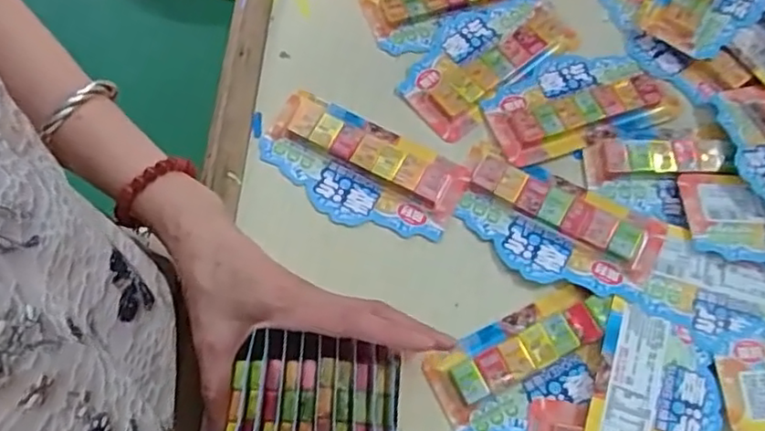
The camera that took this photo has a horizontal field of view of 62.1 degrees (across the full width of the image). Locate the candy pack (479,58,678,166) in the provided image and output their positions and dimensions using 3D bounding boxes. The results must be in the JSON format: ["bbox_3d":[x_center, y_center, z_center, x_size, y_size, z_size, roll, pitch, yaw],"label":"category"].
[{"bbox_3d":[0.147,-0.088,0.479,0.140,0.012,0.072,-19,69,-7],"label":"candy pack"}]

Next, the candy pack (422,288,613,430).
[{"bbox_3d":[0.094,0.096,0.406,0.122,0.013,0.065,-22,69,-7],"label":"candy pack"}]

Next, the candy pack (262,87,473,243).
[{"bbox_3d":[-0.017,-0.033,0.450,0.142,0.010,0.077,26,71,11],"label":"candy pack"}]

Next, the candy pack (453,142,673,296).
[{"bbox_3d":[0.117,0.007,0.436,0.138,0.010,0.077,24,71,10],"label":"candy pack"}]

